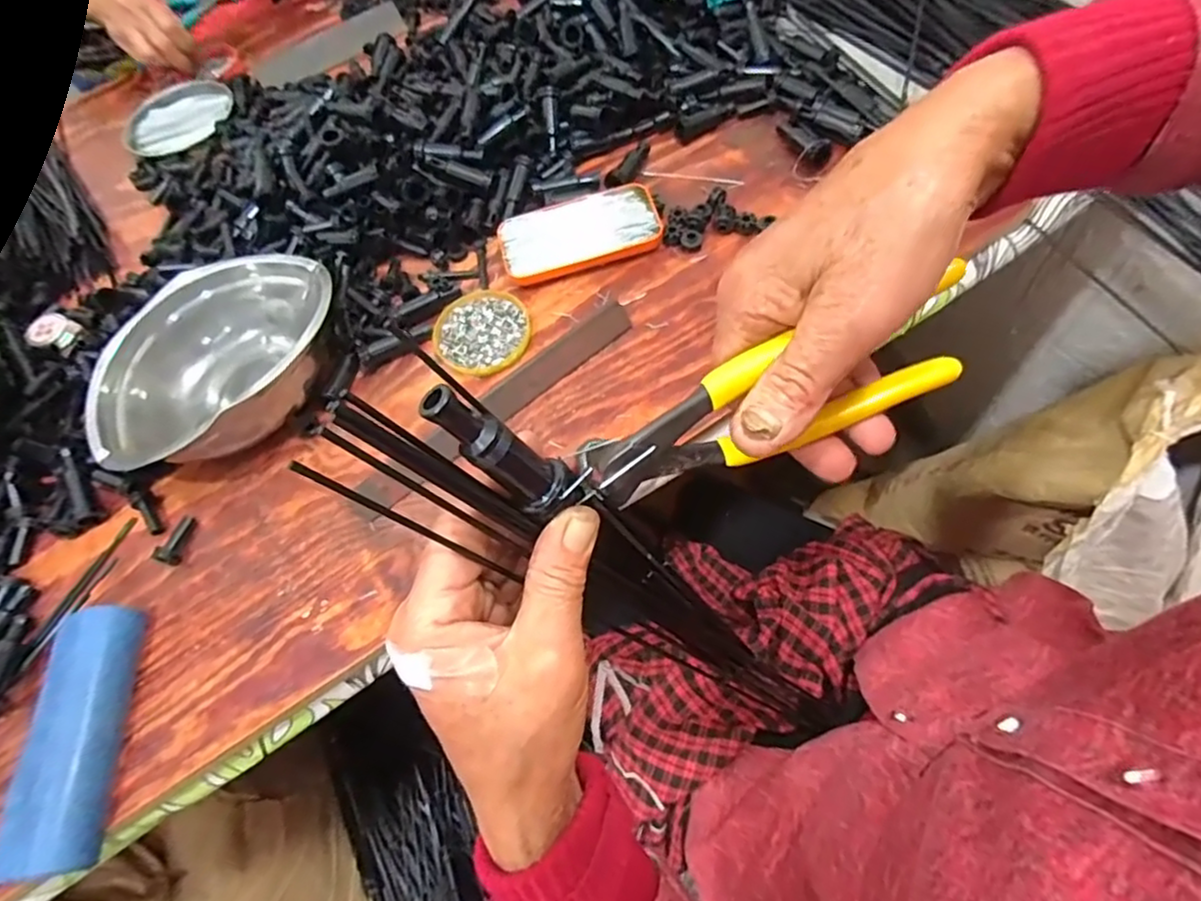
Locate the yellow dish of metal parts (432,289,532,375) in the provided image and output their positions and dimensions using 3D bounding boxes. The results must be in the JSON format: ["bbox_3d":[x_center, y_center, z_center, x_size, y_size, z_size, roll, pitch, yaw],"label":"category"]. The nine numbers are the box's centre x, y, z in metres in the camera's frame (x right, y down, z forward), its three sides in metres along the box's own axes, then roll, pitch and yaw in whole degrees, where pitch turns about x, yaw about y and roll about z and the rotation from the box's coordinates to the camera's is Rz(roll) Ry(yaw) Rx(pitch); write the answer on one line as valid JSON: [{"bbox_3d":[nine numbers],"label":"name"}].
[{"bbox_3d":[-0.104,-0.106,0.538,0.084,0.010,0.090,-3,62,7],"label":"yellow dish of metal parts"}]

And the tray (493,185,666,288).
[{"bbox_3d":[-0.020,-0.200,0.564,0.142,0.020,0.074,-16,61,0],"label":"tray"}]

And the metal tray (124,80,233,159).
[{"bbox_3d":[-0.515,-0.411,0.756,0.133,0.021,0.125,8,64,13],"label":"metal tray"}]

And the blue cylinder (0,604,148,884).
[{"bbox_3d":[-0.356,0.189,0.414,0.053,0.040,0.159,-10,62,3],"label":"blue cylinder"}]

